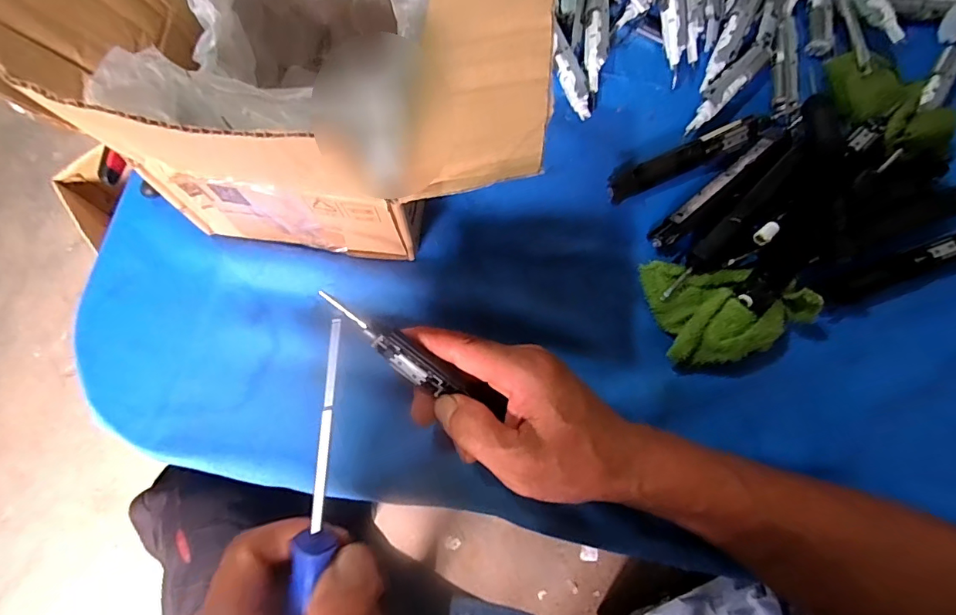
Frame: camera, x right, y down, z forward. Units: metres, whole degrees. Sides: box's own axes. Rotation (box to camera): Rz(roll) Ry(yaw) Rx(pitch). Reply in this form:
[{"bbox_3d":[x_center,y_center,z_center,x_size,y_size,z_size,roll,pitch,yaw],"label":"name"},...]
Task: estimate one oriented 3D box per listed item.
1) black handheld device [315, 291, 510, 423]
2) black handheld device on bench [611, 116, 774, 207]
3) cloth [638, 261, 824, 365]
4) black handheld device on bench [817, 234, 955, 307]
[{"bbox_3d":[-0.040,0.031,0.286,0.119,0.019,0.020,31,80,-3],"label":"black handheld device"},{"bbox_3d":[0.165,-0.118,0.375,0.139,0.014,0.020,-23,77,-8],"label":"black handheld device on bench"},{"bbox_3d":[0.175,-0.002,0.337,0.097,0.028,0.074,-7,75,-4],"label":"cloth"},{"bbox_3d":[0.324,-0.035,0.360,0.155,0.016,0.022,-20,76,-8],"label":"black handheld device on bench"}]

